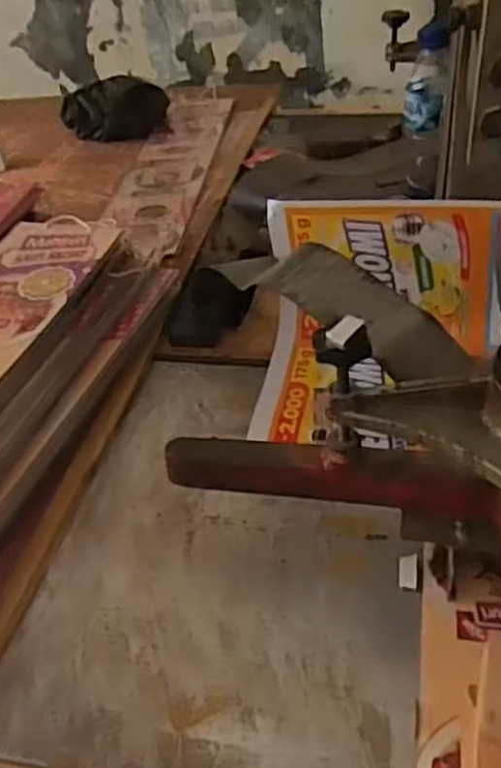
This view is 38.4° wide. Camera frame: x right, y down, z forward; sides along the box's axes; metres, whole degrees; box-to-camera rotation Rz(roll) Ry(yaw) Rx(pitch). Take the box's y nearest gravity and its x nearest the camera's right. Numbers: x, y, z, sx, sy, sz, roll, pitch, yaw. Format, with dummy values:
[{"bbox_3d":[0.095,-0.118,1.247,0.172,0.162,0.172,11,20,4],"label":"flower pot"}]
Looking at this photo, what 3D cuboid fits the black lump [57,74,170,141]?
[{"bbox_3d":[-0.232,-0.465,1.243,0.181,0.092,0.104,-11,38,-7],"label":"black lump"}]

